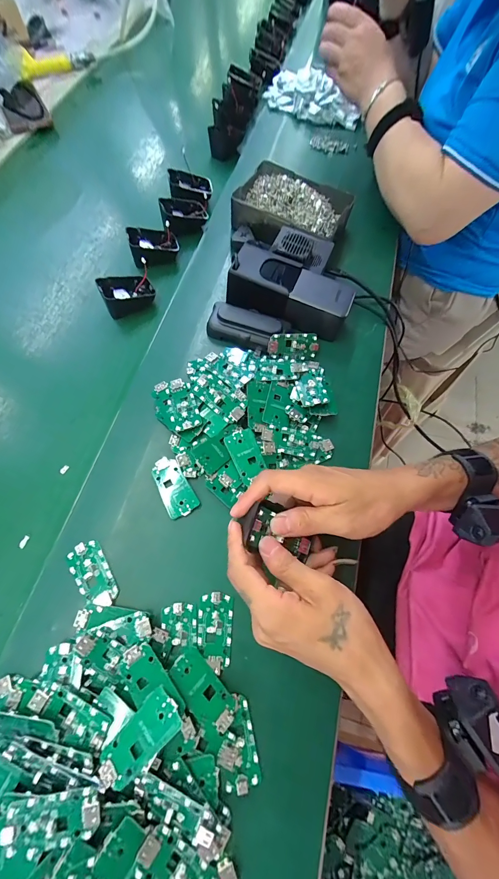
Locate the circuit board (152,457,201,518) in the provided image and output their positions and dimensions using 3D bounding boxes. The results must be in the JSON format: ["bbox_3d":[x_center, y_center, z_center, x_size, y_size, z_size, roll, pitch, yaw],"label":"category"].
[{"bbox_3d":[-0.081,0.049,0.342,0.032,0.007,0.065,-28,69,-12],"label":"circuit board"}]

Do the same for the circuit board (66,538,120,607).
[{"bbox_3d":[-0.150,0.129,0.308,0.033,0.008,0.062,-28,69,-12],"label":"circuit board"}]

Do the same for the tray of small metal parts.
[{"bbox_3d":[0.065,-0.347,0.494,0.165,0.047,0.134,30,70,13],"label":"tray of small metal parts"}]

